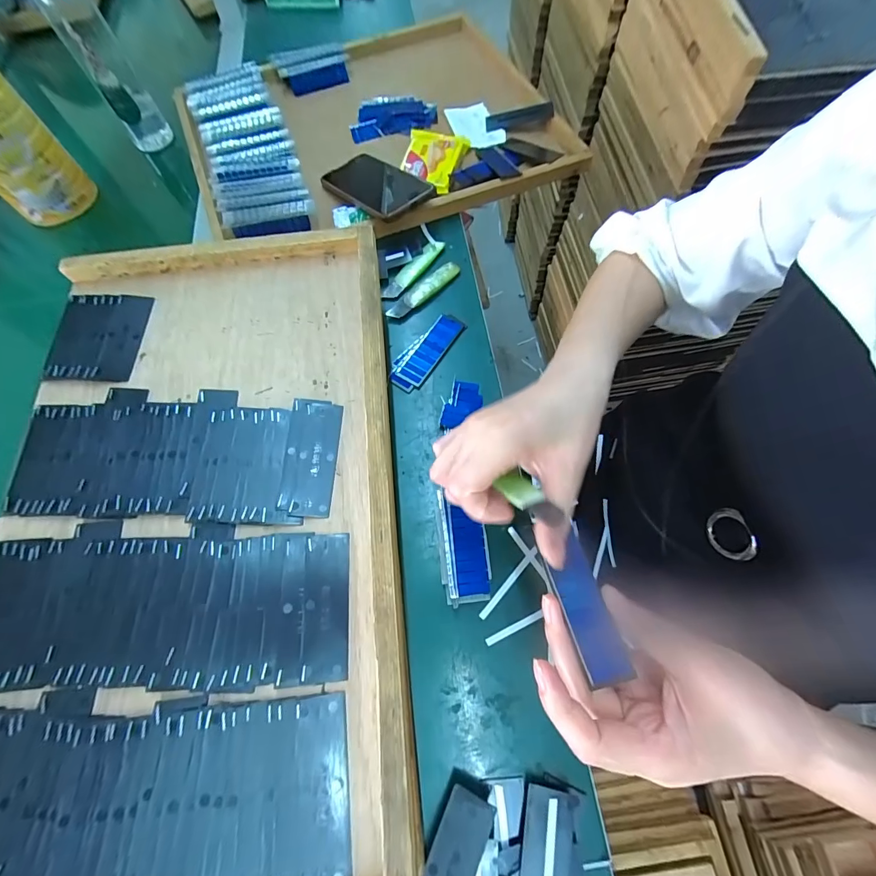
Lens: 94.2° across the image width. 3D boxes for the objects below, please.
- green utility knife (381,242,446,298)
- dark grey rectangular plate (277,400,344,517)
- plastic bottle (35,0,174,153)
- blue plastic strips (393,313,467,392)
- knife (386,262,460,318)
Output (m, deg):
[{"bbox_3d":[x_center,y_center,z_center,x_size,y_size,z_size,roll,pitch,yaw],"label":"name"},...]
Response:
[{"bbox_3d":[-0.028,-0.198,0.473,0.021,0.010,0.099,36,73,17],"label":"green utility knife"},{"bbox_3d":[-0.099,0.012,0.316,0.038,0.006,0.094,0,66,3],"label":"dark grey rectangular plate"},{"bbox_3d":[-0.432,-0.491,0.525,0.063,0.203,0.051,-31,68,-14],"label":"plastic bottle"},{"bbox_3d":[-0.011,-0.094,0.433,0.039,0.006,0.101,33,72,16],"label":"blue plastic strips"},{"bbox_3d":[-0.015,-0.168,0.461,0.102,0.007,0.020,-42,71,-15],"label":"knife"}]

